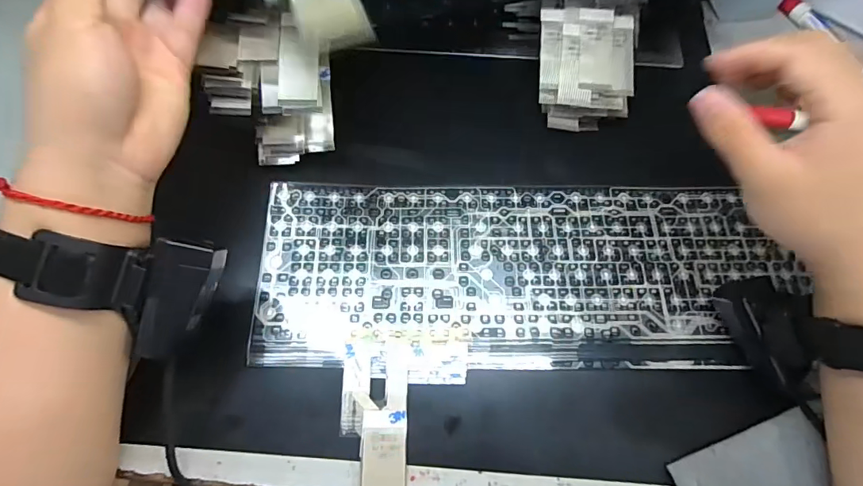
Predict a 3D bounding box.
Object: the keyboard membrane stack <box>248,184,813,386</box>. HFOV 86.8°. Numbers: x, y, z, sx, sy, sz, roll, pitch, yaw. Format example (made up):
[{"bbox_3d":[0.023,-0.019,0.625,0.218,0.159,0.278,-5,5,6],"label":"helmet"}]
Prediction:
[{"bbox_3d":[0.065,0.022,0.335,0.371,0.008,0.142,0,66,-1],"label":"keyboard membrane stack"}]

